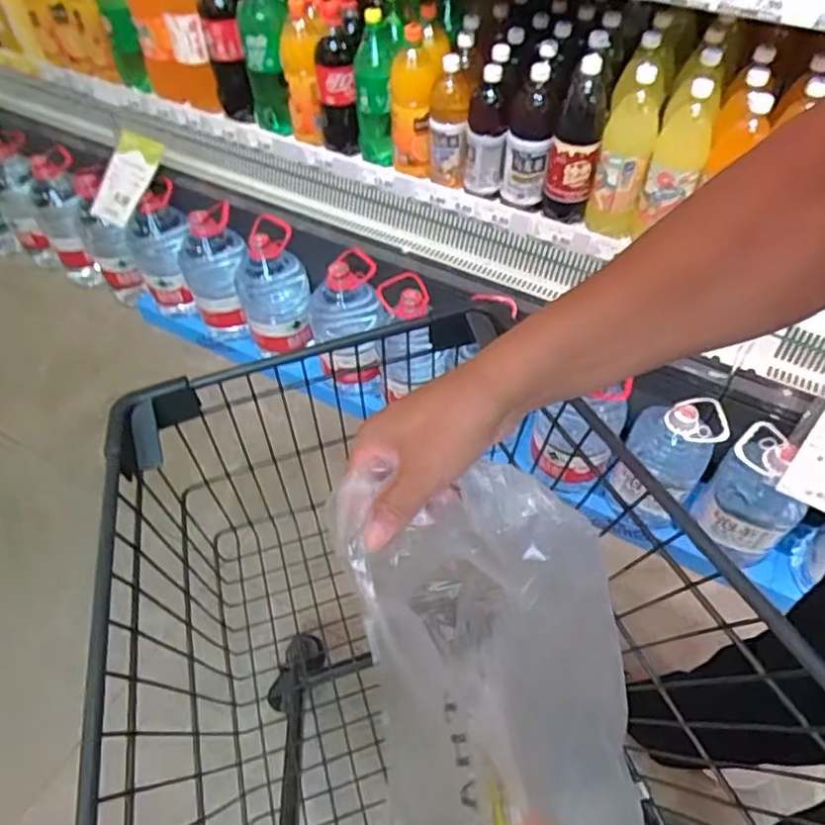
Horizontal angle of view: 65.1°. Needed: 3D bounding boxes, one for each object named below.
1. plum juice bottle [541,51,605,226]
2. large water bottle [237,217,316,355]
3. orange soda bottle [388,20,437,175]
[{"bbox_3d":[0.288,-0.474,1.147,0.084,0.262,0.070,8,53,6],"label":"plum juice bottle"},{"bbox_3d":[-0.311,-0.282,1.429,0.157,0.264,0.170,-7,53,-6],"label":"large water bottle"},{"bbox_3d":[0.000,-0.593,1.282,0.087,0.280,0.084,-2,52,-2],"label":"orange soda bottle"}]

